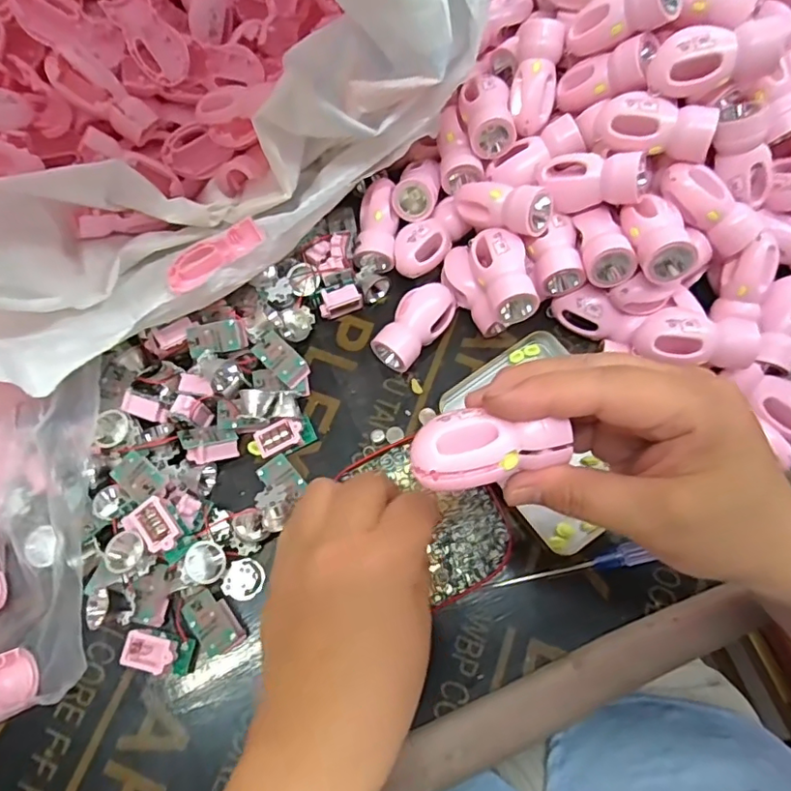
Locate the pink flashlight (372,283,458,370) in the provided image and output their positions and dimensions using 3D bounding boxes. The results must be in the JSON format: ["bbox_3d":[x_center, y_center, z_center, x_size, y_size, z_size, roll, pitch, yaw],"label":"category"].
[{"bbox_3d":[0.014,-0.048,0.380,0.034,0.028,0.066,31,72,11],"label":"pink flashlight"}]

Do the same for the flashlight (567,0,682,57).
[{"bbox_3d":[0.138,-0.238,0.340,0.064,0.028,0.033,0,61,47],"label":"flashlight"}]

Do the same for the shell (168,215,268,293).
[{"bbox_3d":[-0.118,-0.092,0.360,0.067,0.021,0.013,-34,45,-5],"label":"shell"}]

